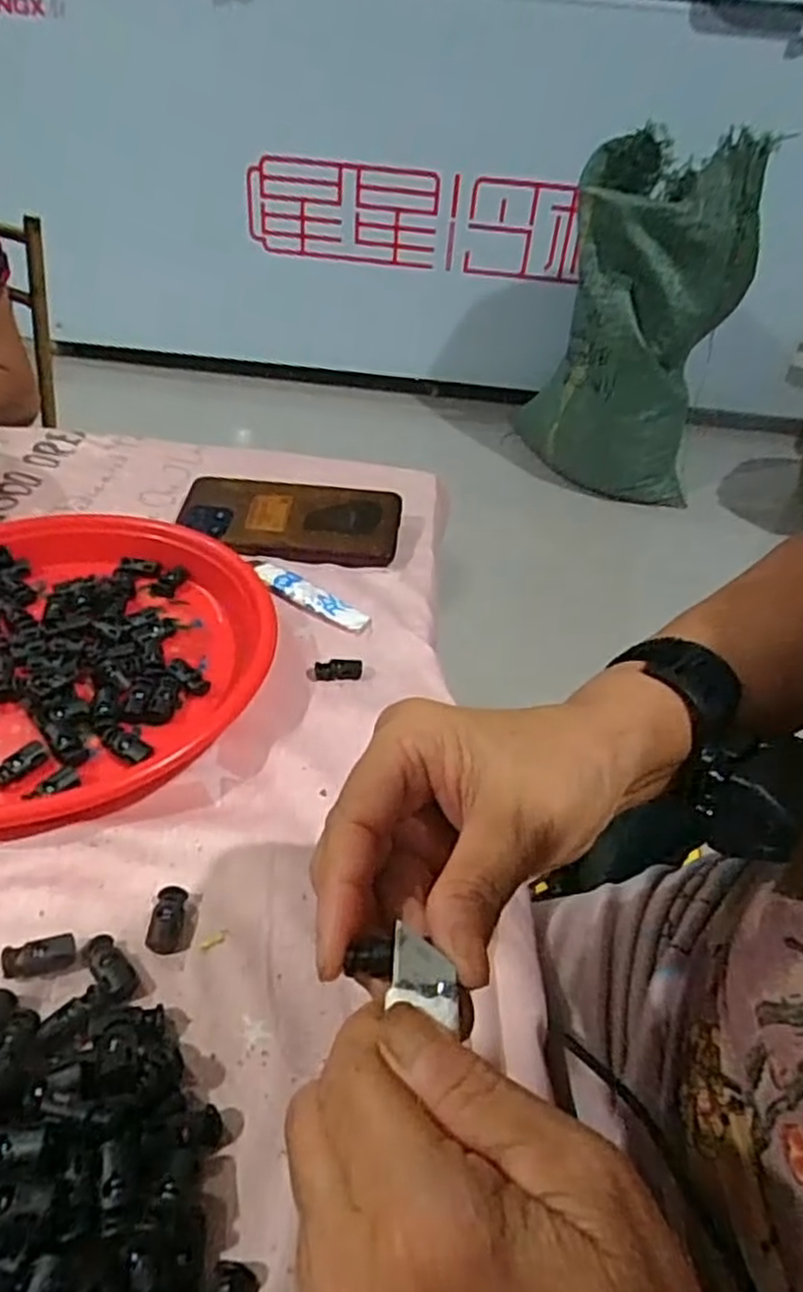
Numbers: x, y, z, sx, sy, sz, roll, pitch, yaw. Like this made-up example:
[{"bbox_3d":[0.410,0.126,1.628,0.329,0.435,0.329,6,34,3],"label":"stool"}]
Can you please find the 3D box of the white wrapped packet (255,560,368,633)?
[{"bbox_3d":[-0.063,-0.035,0.513,0.099,0.007,0.020,26,44,22],"label":"white wrapped packet"}]

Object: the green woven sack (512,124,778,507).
[{"bbox_3d":[0.480,-0.671,1.599,0.404,0.706,0.240,23,43,19],"label":"green woven sack"}]

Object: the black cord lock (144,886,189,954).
[{"bbox_3d":[-0.101,0.118,0.327,0.016,0.008,0.026,1,41,-6],"label":"black cord lock"}]

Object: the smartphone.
[{"bbox_3d":[-0.084,-0.097,0.569,0.162,0.008,0.081,5,51,2],"label":"smartphone"}]

